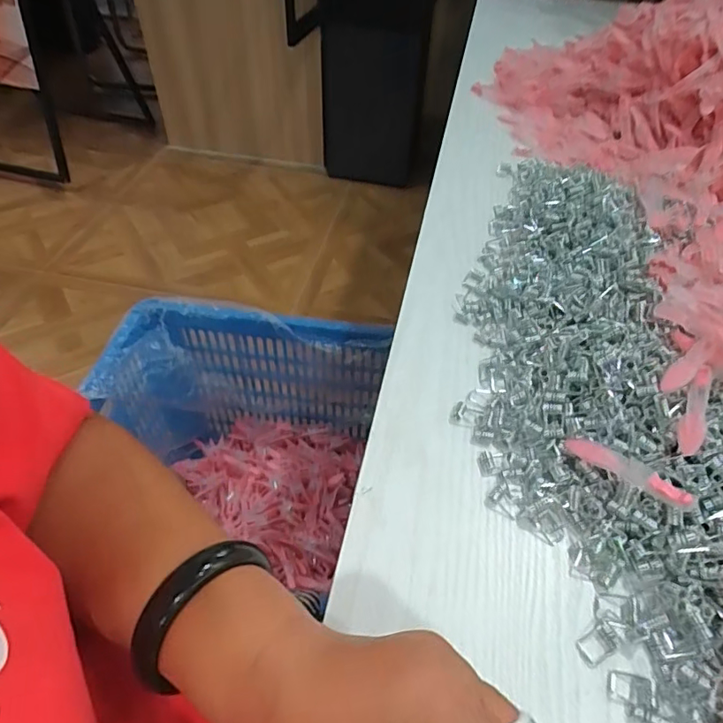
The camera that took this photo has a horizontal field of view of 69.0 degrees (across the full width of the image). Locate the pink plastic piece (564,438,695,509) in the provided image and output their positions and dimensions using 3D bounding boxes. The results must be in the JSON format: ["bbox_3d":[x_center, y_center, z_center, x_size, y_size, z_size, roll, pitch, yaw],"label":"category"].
[{"bbox_3d":[0.166,0.067,0.330,0.015,0.012,0.078,-28,35,-26],"label":"pink plastic piece"}]

